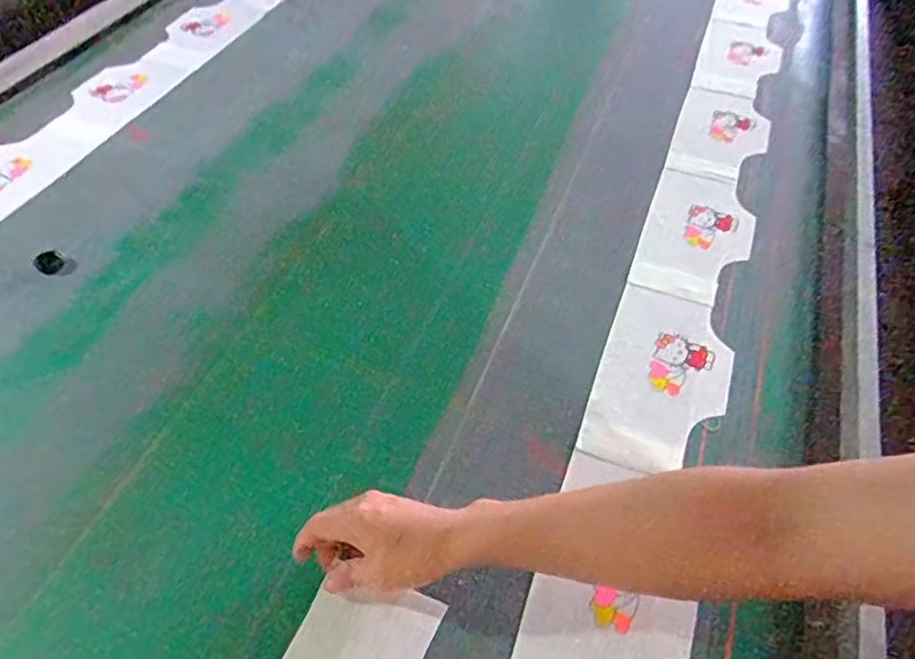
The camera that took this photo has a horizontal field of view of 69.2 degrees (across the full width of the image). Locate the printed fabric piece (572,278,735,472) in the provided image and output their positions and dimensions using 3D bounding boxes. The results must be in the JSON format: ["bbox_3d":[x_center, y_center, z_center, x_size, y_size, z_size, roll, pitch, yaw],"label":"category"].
[{"bbox_3d":[0.221,0.052,0.711,0.131,0.013,0.235,21,59,8],"label":"printed fabric piece"}]

